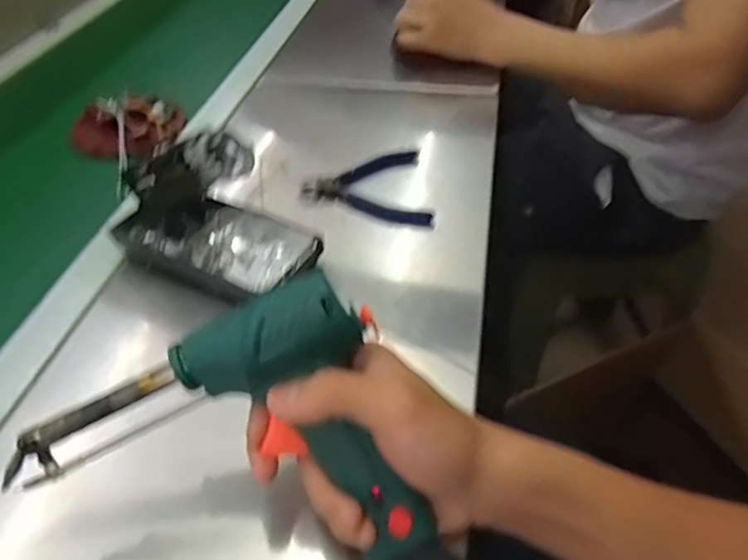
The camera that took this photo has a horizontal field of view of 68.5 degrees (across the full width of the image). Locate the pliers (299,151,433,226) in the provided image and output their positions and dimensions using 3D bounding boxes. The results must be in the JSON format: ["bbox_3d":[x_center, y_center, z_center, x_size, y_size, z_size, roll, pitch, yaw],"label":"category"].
[{"bbox_3d":[-0.009,-0.086,0.519,0.113,0.014,0.111,-5,47,-2],"label":"pliers"}]

